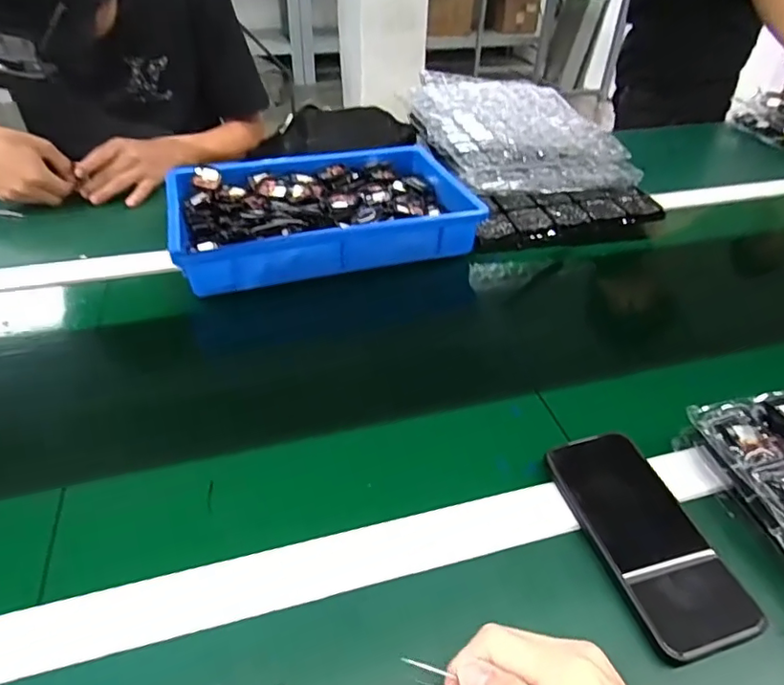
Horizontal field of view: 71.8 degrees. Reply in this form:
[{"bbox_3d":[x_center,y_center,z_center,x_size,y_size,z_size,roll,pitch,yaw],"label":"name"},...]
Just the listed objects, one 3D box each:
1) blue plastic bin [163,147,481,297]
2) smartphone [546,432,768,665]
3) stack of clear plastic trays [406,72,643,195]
[{"bbox_3d":[-0.094,-0.183,0.722,0.370,0.053,0.251,-10,41,-14],"label":"blue plastic bin"},{"bbox_3d":[0.181,0.135,0.389,0.078,0.012,0.159,-10,41,-14],"label":"smartphone"},{"bbox_3d":[0.182,-0.347,0.870,0.297,0.071,0.346,-8,41,-11],"label":"stack of clear plastic trays"}]

